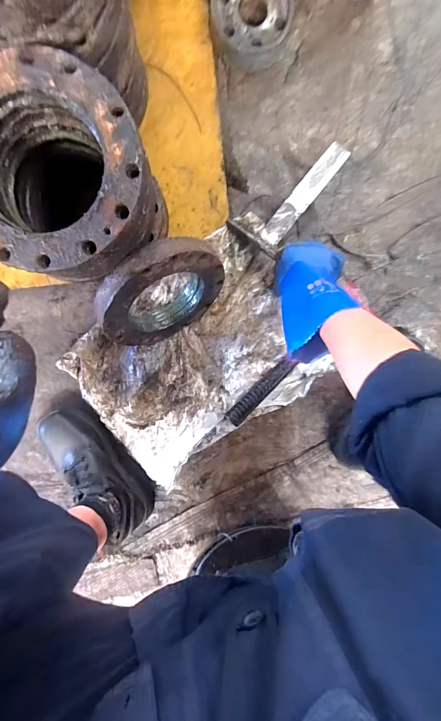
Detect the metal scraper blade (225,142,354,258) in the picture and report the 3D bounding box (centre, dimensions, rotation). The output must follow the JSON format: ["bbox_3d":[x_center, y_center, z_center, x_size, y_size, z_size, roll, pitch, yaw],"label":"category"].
[{"bbox_3d":[0.126,-0.280,0.587,0.086,0.022,0.233,43,84,-9],"label":"metal scraper blade"}]

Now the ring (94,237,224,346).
[{"bbox_3d":[-0.088,-0.099,0.520,0.191,0.184,0.032,-44,68,28],"label":"ring"}]

